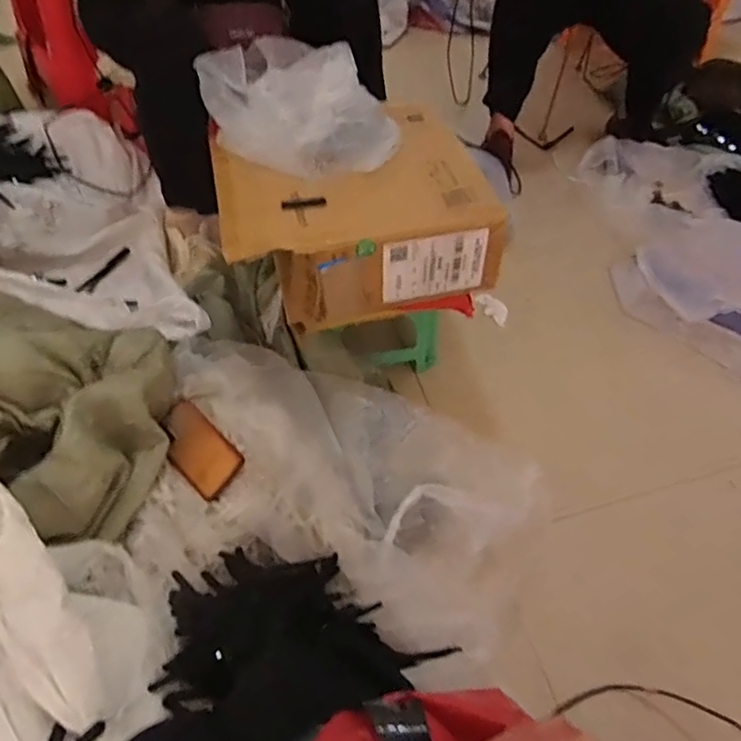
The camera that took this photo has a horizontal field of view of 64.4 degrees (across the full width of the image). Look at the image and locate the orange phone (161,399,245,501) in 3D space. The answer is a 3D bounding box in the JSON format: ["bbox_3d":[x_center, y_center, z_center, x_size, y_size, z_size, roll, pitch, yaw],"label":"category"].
[{"bbox_3d":[-0.247,0.108,0.837,0.076,0.010,0.159,-48,57,-6],"label":"orange phone"}]

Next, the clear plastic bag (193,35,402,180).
[{"bbox_3d":[-0.104,-0.412,0.888,0.302,0.106,0.198,26,55,14],"label":"clear plastic bag"}]

